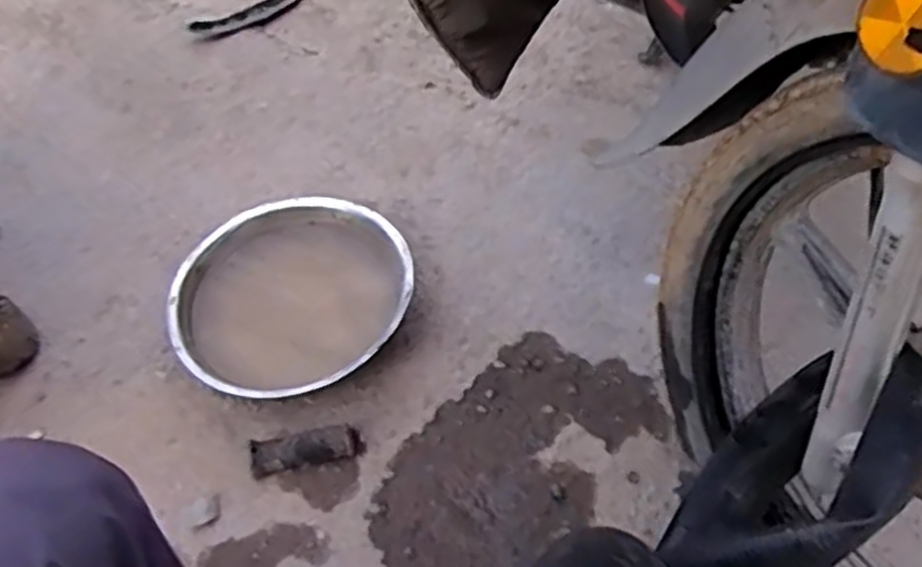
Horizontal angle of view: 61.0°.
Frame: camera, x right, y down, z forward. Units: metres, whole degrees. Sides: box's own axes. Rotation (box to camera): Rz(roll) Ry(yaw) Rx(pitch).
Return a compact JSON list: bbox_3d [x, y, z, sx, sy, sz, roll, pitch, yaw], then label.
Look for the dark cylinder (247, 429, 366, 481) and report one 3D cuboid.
[{"bbox_3d":[-0.168,0.186,0.862,0.117,0.047,0.034,-11,56,-5],"label":"dark cylinder"}]

